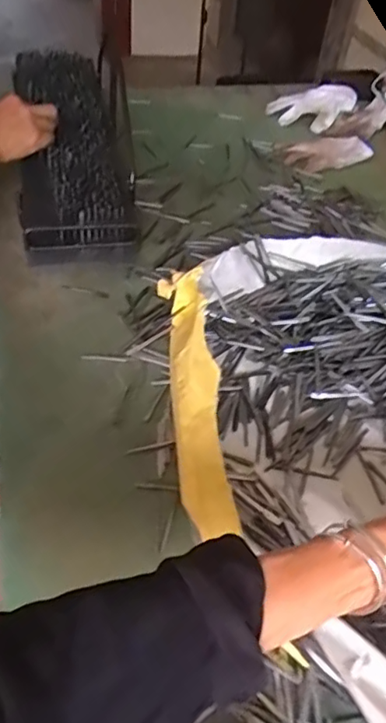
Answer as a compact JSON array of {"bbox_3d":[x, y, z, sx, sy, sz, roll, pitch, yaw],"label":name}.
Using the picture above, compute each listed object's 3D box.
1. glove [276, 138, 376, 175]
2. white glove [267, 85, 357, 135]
[{"bbox_3d":[0.250,-0.393,1.063,0.190,0.018,0.111,-19,52,-22],"label":"glove"},{"bbox_3d":[0.249,-0.533,1.172,0.165,0.048,0.122,-19,52,-22],"label":"white glove"}]

